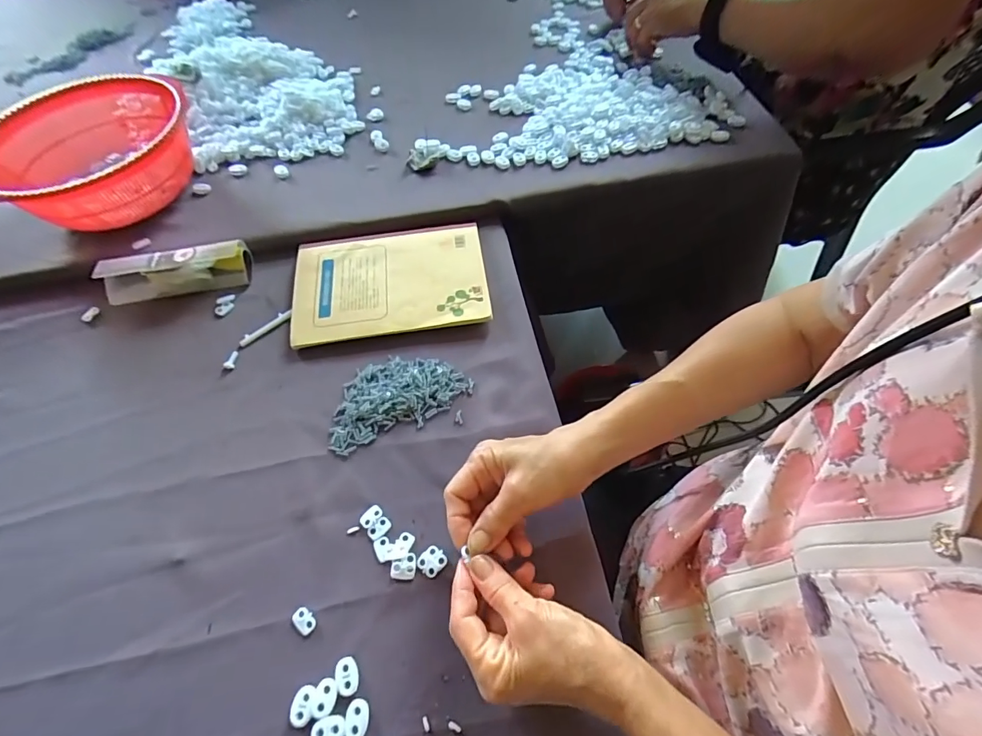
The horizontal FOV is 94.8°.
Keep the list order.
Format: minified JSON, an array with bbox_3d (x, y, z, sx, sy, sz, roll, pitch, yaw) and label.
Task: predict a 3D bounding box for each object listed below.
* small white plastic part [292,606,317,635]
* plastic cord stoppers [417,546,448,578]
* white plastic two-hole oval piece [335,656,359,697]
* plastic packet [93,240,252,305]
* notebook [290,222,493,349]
[{"bbox_3d":[-0.140,0.188,0.336,0.019,0.004,0.013,36,69,22],"label":"small white plastic part"},{"bbox_3d":[-0.046,0.151,0.354,0.020,0.004,0.021,33,68,21],"label":"plastic cord stoppers"},{"bbox_3d":[-0.102,0.217,0.318,0.016,0.004,0.023,-22,61,-8],"label":"white plastic two-hole oval piece"},{"bbox_3d":[-0.353,-0.110,0.504,0.150,0.038,0.042,-10,60,-1],"label":"plastic packet"},{"bbox_3d":[-0.111,-0.096,0.493,0.206,0.011,0.141,-9,60,-1],"label":"notebook"}]

